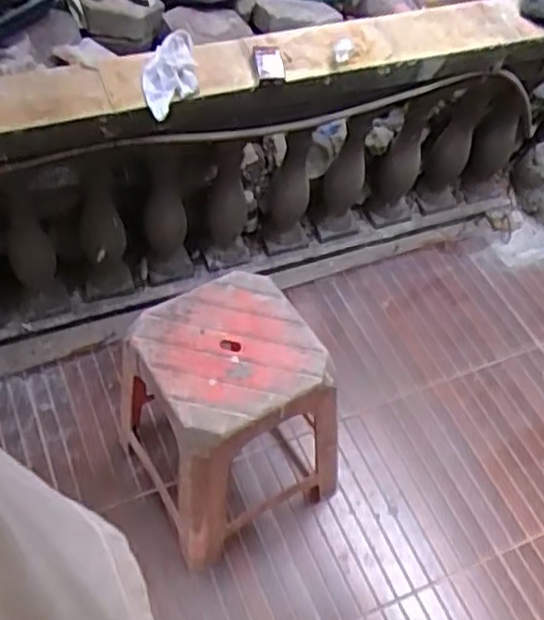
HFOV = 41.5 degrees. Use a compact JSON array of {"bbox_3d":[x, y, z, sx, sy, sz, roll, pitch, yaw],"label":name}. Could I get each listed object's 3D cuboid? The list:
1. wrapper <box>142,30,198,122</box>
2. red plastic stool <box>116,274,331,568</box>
[{"bbox_3d":[-0.197,-0.453,1.365,0.114,0.070,0.191,-10,57,-12],"label":"wrapper"},{"bbox_3d":[-0.084,0.207,1.376,0.324,0.432,0.335,-26,62,-21],"label":"red plastic stool"}]

